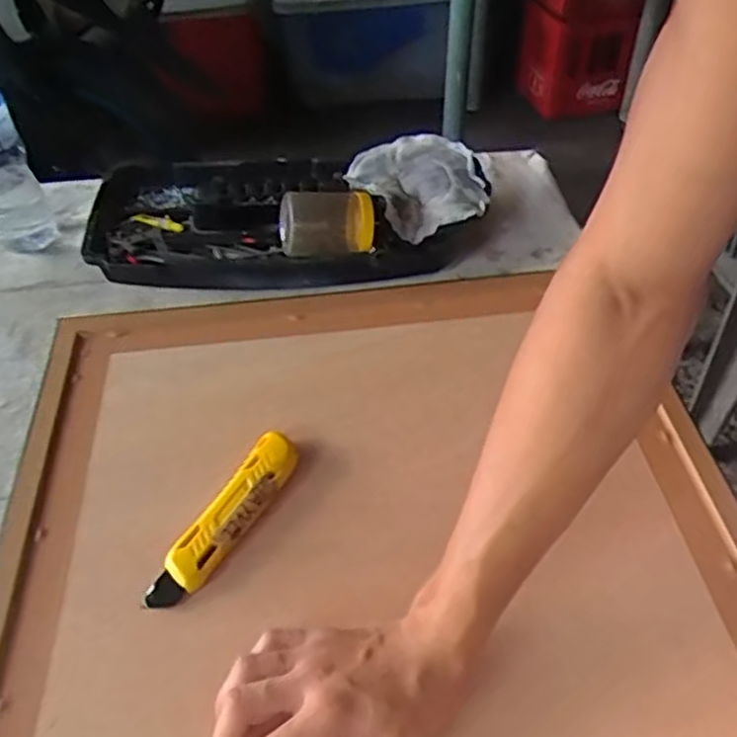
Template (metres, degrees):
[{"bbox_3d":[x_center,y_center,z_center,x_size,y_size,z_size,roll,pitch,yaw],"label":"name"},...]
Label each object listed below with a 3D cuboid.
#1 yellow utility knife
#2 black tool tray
[{"bbox_3d":[-0.096,0.103,0.498,0.032,0.022,0.144,22,49,21],"label":"yellow utility knife"},{"bbox_3d":[-0.094,-0.157,0.729,0.355,0.075,0.170,-1,45,-1],"label":"black tool tray"}]

